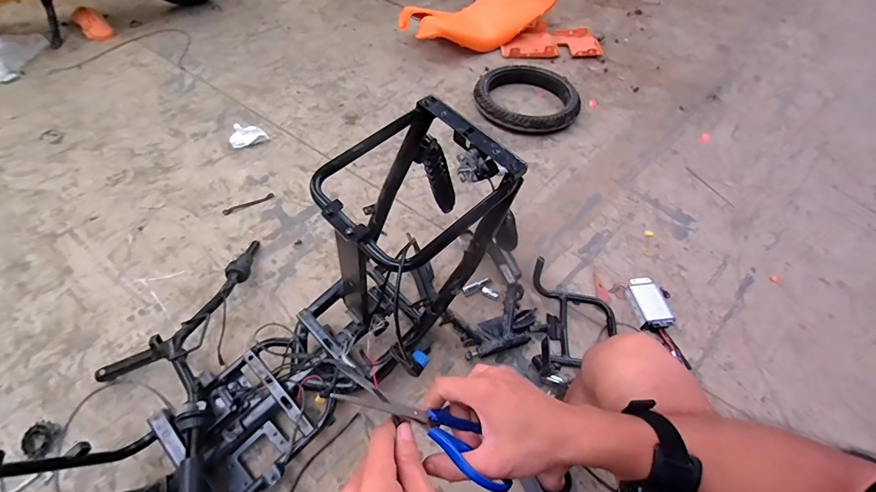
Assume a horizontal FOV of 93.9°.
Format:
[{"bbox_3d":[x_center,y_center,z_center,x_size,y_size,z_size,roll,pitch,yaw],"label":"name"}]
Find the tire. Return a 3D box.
[{"bbox_3d":[0.310,-0.515,1.438,0.363,0.064,0.343,9,52,3],"label":"tire"}]

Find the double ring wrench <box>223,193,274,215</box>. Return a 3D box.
[{"bbox_3d":[-0.521,-0.116,1.125,0.136,0.005,0.020,-24,57,-21],"label":"double ring wrench"}]

